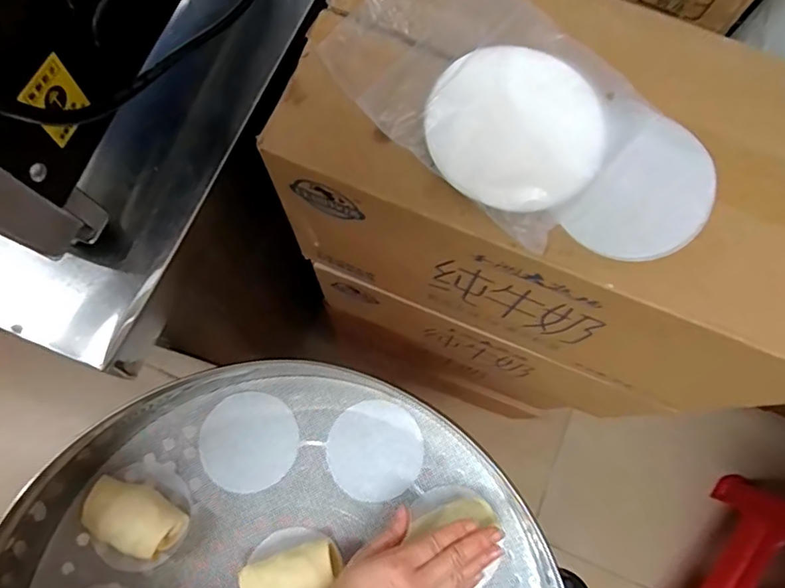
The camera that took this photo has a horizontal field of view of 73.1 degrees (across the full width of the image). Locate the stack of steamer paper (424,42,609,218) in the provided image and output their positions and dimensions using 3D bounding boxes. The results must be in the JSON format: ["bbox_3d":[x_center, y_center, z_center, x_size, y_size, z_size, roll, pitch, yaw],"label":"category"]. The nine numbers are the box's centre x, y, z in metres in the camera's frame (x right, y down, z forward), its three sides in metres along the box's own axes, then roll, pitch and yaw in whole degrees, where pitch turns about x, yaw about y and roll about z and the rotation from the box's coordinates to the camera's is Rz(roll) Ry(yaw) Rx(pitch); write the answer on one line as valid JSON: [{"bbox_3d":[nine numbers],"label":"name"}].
[{"bbox_3d":[0.073,-0.099,0.312,0.097,0.012,0.100,-41,80,-10],"label":"stack of steamer paper"}]

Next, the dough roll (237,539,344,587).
[{"bbox_3d":[-0.093,0.270,0.498,0.095,0.040,0.055,-18,77,-5],"label":"dough roll"}]

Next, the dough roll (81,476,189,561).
[{"bbox_3d":[-0.248,0.215,0.510,0.089,0.046,0.053,21,76,4],"label":"dough roll"}]

